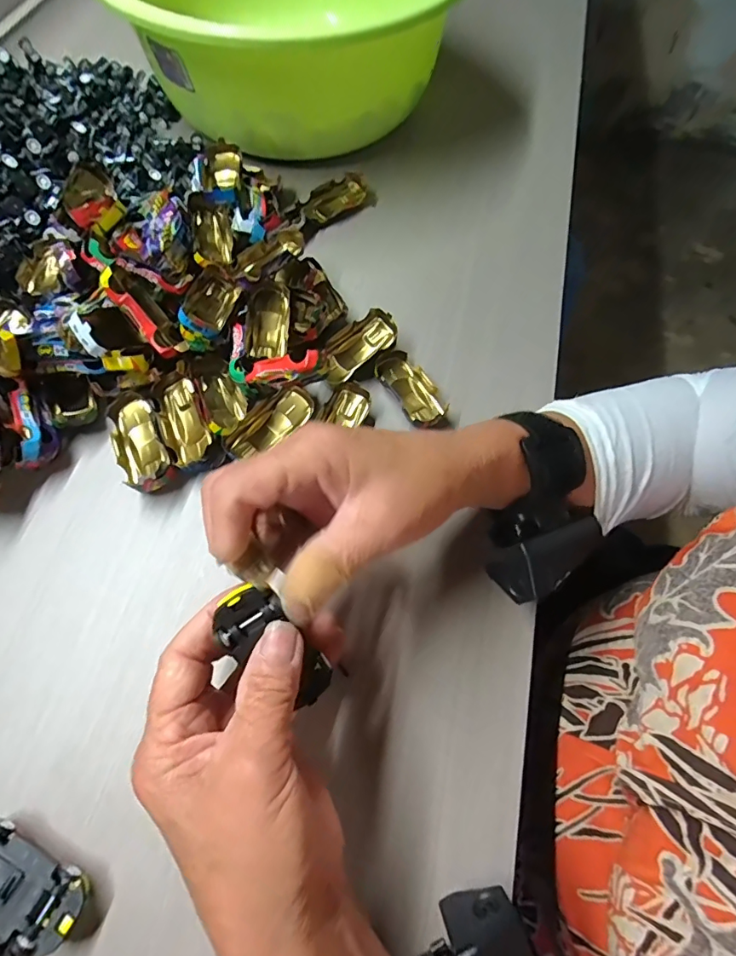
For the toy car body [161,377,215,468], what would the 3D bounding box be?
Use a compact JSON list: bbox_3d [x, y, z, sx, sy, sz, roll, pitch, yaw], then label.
[{"bbox_3d":[-0.120,-0.037,0.317,0.031,0.013,0.060,-16,67,-10],"label":"toy car body"}]

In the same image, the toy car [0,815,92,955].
[{"bbox_3d":[-0.158,0.182,0.217,0.065,0.021,0.030,26,67,10],"label":"toy car"}]

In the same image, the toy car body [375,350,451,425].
[{"bbox_3d":[0.031,-0.064,0.337,0.029,0.014,0.063,-28,69,-14],"label":"toy car body"}]

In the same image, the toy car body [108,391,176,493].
[{"bbox_3d":[-0.148,-0.024,0.306,0.030,0.016,0.070,-23,68,-12],"label":"toy car body"}]

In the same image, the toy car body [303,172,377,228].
[{"bbox_3d":[-0.027,-0.251,0.430,0.066,0.015,0.037,-38,72,-18],"label":"toy car body"}]

